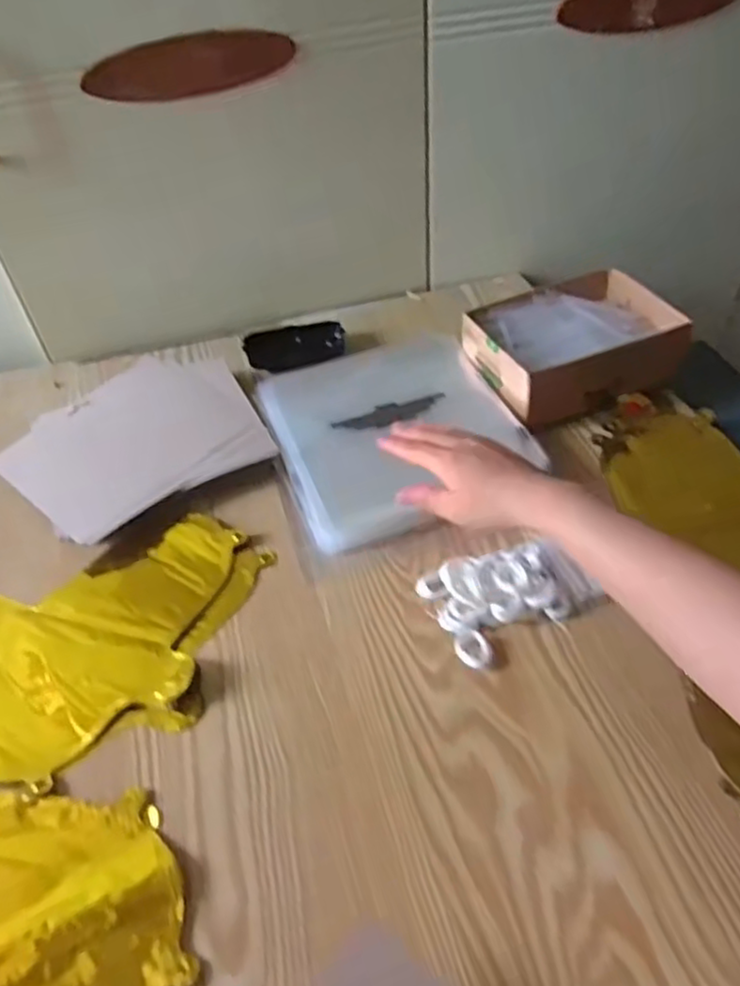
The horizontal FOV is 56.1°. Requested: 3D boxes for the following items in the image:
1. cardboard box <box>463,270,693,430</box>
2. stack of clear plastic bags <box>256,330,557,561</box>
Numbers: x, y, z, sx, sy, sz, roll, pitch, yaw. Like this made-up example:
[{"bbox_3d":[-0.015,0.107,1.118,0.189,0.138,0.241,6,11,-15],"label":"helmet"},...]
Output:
[{"bbox_3d":[0.201,-0.147,0.691,0.192,0.056,0.140,-20,49,-15],"label":"cardboard box"},{"bbox_3d":[0.017,-0.067,0.671,0.215,0.029,0.244,-17,48,-12],"label":"stack of clear plastic bags"}]

